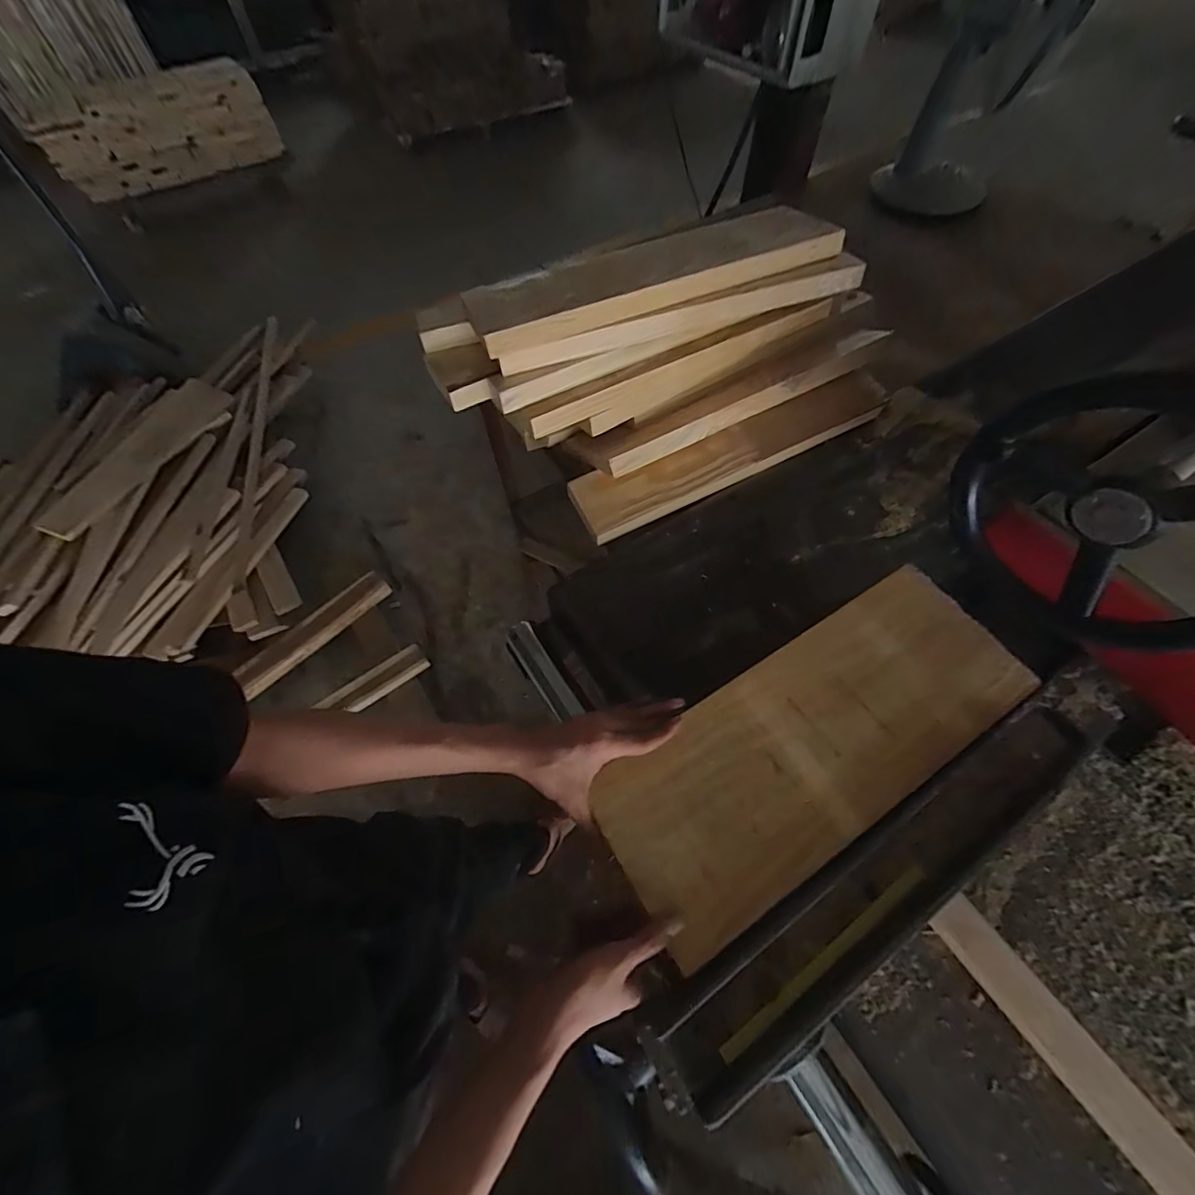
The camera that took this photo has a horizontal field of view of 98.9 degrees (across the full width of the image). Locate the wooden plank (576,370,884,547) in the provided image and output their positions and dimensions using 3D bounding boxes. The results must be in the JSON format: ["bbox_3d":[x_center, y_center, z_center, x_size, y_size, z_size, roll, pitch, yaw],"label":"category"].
[{"bbox_3d":[0.201,-0.220,0.759,0.490,0.027,0.093,-25,90,-6],"label":"wooden plank"}]

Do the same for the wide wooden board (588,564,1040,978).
[{"bbox_3d":[0.236,0.146,0.542,0.485,0.014,0.187,-31,64,-14],"label":"wide wooden board"}]

